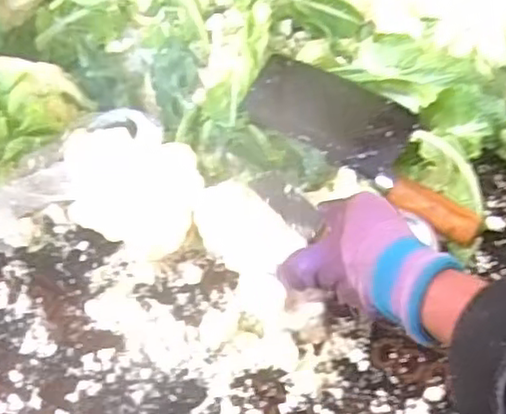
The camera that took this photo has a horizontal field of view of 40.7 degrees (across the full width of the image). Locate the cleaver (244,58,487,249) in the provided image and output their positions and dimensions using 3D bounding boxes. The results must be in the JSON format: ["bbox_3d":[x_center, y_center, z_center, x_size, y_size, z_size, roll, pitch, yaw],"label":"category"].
[{"bbox_3d":[0.111,-0.068,0.660,0.267,0.018,0.086,35,81,27],"label":"cleaver"}]

